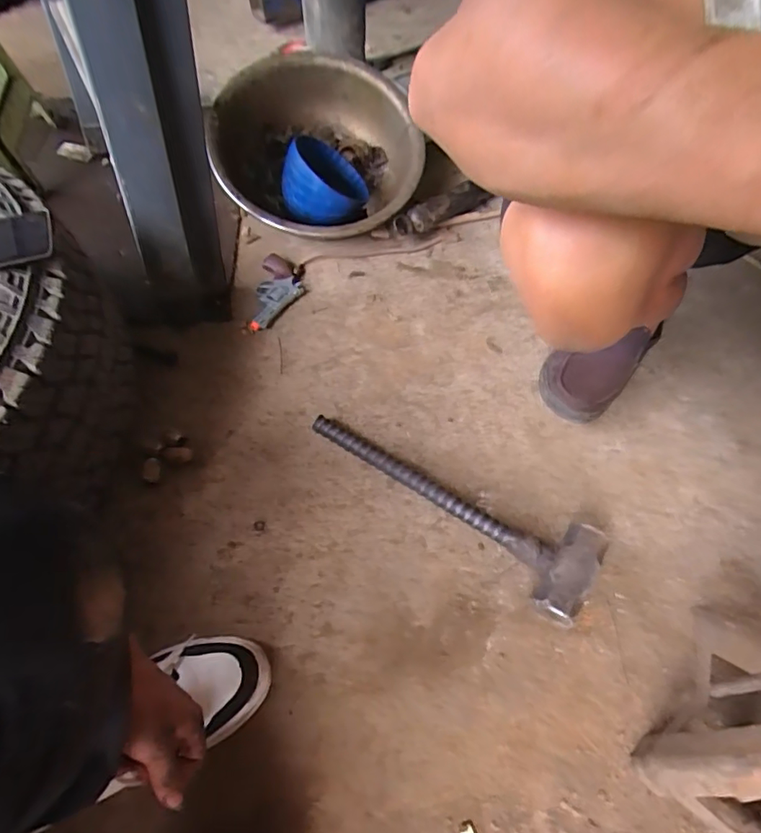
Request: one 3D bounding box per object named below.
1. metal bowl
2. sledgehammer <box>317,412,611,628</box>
[{"bbox_3d":[-0.116,-0.450,0.911,0.360,0.192,0.337,-9,59,-3],"label":"metal bowl"},{"bbox_3d":[0.073,0.100,0.643,0.384,0.049,0.106,30,65,19],"label":"sledgehammer"}]

